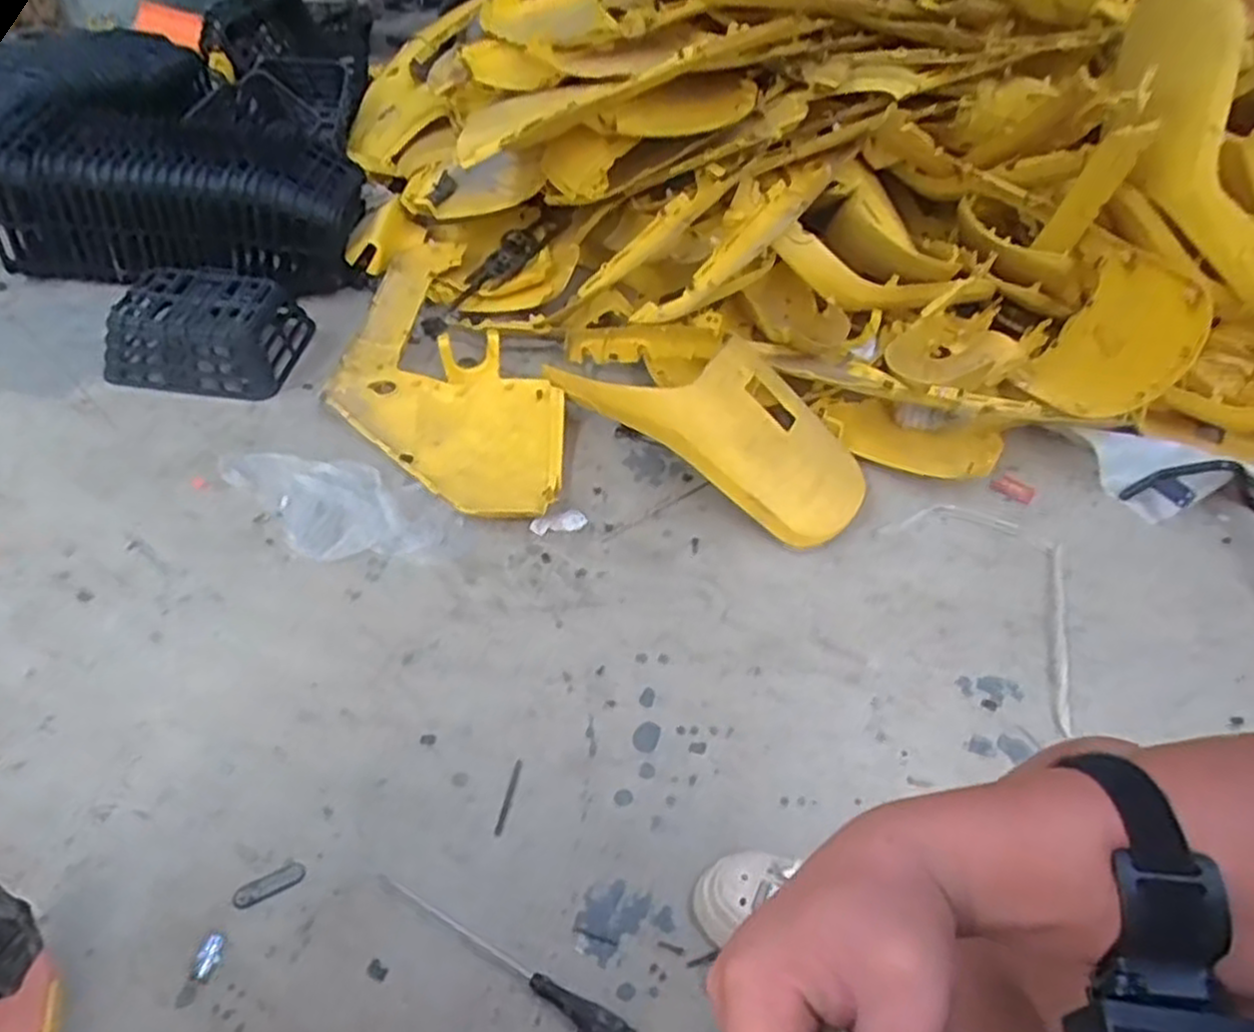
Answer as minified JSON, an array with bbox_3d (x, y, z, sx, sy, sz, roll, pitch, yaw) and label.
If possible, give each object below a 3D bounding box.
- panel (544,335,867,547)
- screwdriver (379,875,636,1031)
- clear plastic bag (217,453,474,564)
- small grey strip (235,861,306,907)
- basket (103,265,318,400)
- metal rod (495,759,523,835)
[{"bbox_3d":[0.138,-0.177,1.329,0.565,0.184,0.254,26,46,19],"label":"panel"},{"bbox_3d":[-0.128,0.446,0.788,0.305,0.031,0.027,24,45,17],"label":"screwdriver"},{"bbox_3d":[-0.453,-0.016,1.223,0.428,0.016,0.190,17,43,9],"label":"clear plastic bag"},{"bbox_3d":[-0.381,0.394,0.836,0.069,0.009,0.025,-18,49,-25],"label":"small grey strip"},{"bbox_3d":[-0.776,-0.351,1.447,0.304,0.111,0.236,7,44,1],"label":"basket"},{"bbox_3d":[-0.139,0.330,0.920,0.010,0.008,0.095,10,43,2],"label":"metal rod"}]

